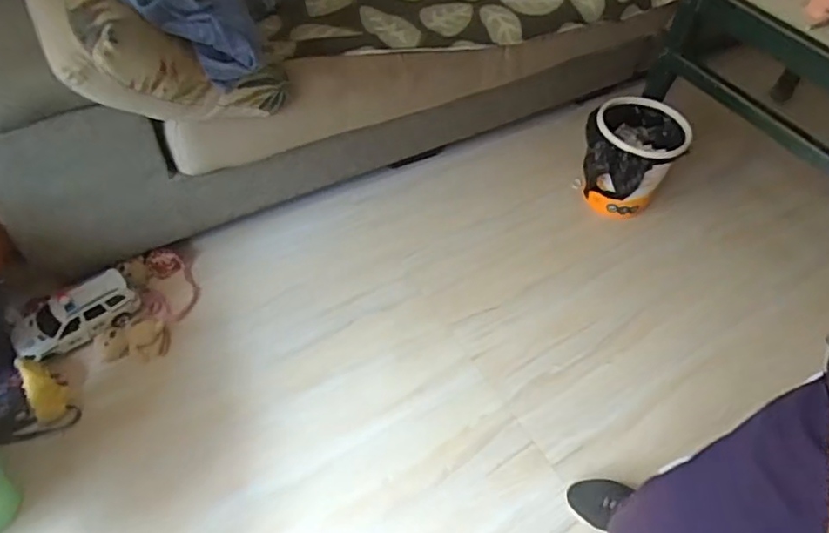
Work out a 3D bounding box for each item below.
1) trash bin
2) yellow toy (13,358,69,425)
[{"bbox_3d":[0.570,-0.276,1.615,0.247,0.260,0.277,23,52,13],"label":"trash bin"},{"bbox_3d":[-0.745,0.238,1.179,0.059,0.035,0.154,-28,59,-25],"label":"yellow toy"}]

